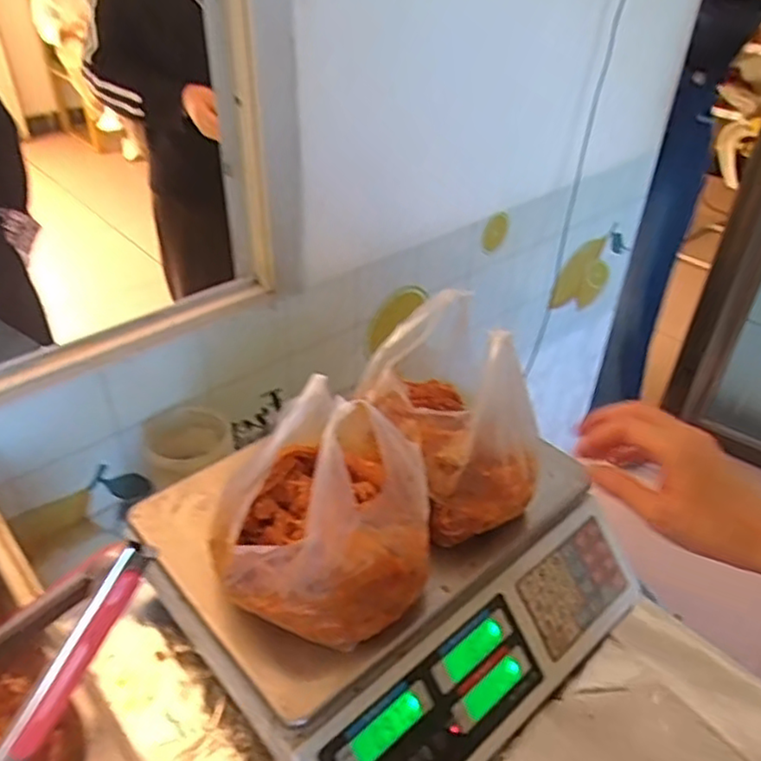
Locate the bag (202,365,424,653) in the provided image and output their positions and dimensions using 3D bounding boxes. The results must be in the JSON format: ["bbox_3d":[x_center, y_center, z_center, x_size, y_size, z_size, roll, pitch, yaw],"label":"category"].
[{"bbox_3d":[-0.039,0.081,0.444,0.148,0.115,0.134,21,42,24],"label":"bag"}]

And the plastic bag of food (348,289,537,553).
[{"bbox_3d":[0.055,0.023,0.509,0.104,0.129,0.140,-23,44,-29],"label":"plastic bag of food"}]

